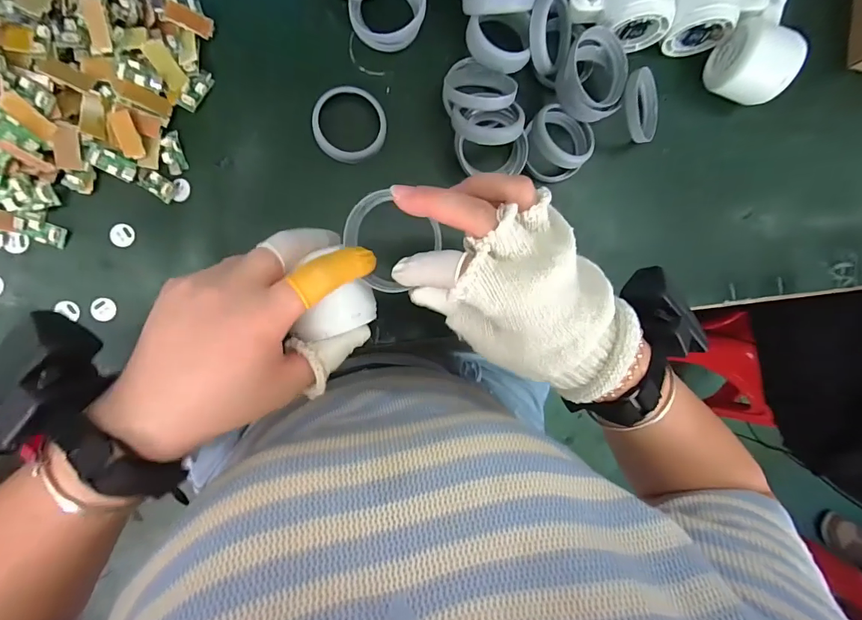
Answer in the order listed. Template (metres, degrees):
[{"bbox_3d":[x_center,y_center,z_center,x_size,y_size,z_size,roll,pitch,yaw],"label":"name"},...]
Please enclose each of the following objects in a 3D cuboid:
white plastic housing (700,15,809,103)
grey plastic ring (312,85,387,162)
[{"bbox_3d":[0.282,-0.218,0.369,0.050,0.055,0.059,14,89,-9],"label":"white plastic housing"},{"bbox_3d":[-0.066,-0.151,0.341,0.059,0.006,0.060,0,91,-9],"label":"grey plastic ring"}]

